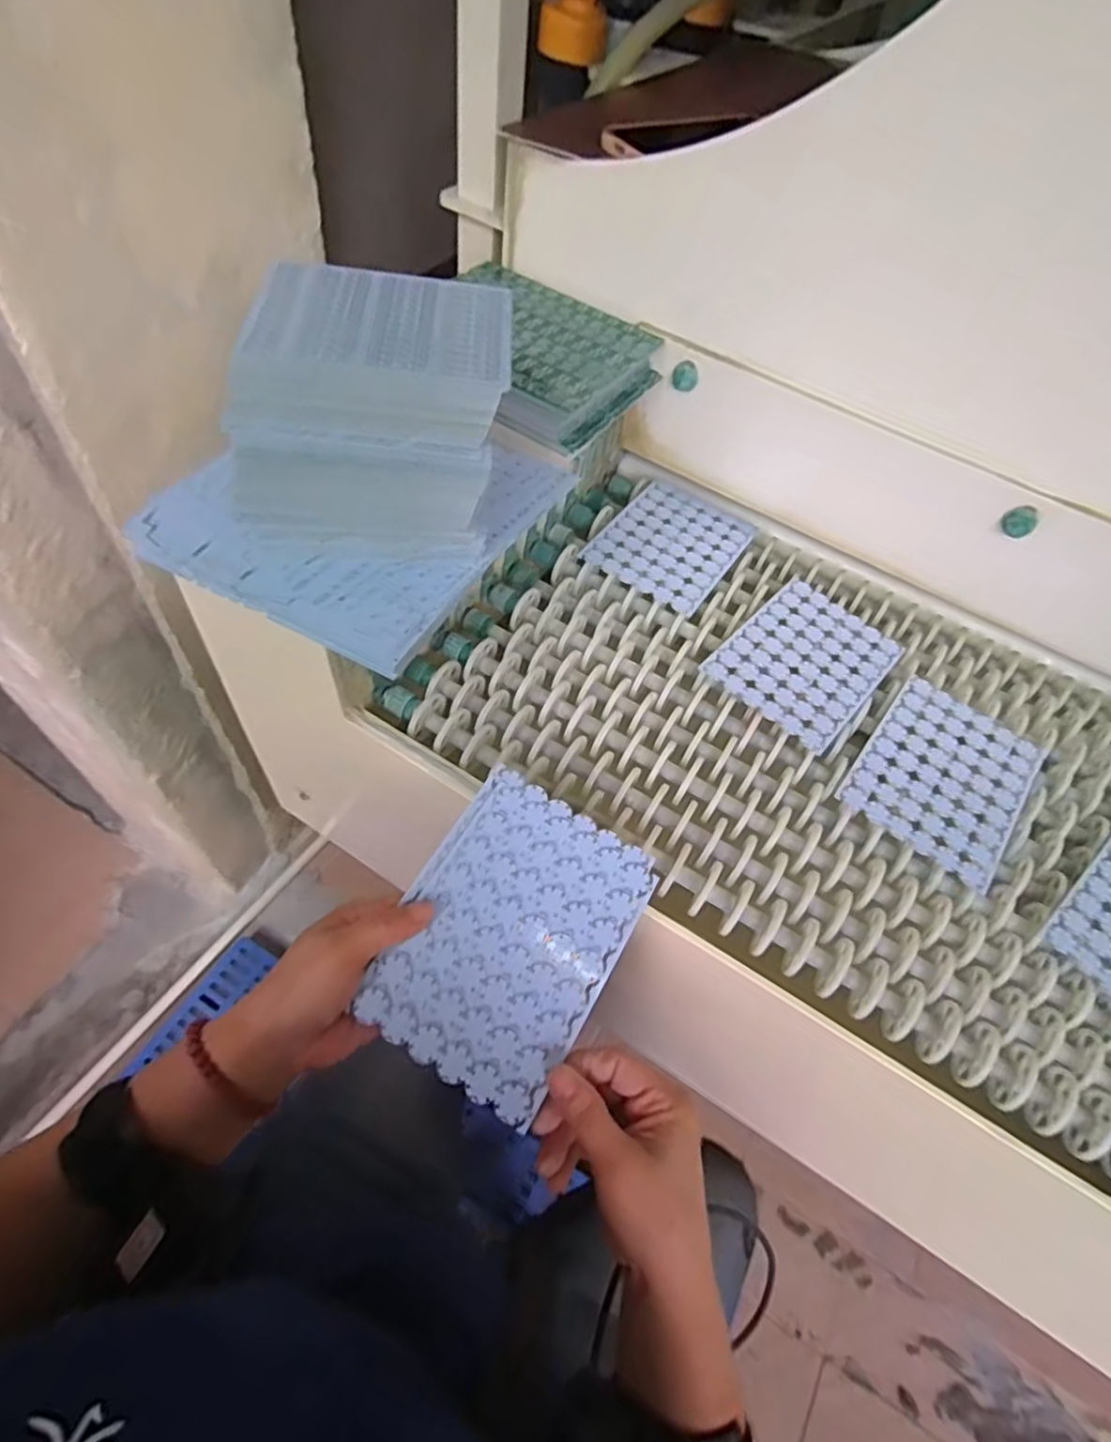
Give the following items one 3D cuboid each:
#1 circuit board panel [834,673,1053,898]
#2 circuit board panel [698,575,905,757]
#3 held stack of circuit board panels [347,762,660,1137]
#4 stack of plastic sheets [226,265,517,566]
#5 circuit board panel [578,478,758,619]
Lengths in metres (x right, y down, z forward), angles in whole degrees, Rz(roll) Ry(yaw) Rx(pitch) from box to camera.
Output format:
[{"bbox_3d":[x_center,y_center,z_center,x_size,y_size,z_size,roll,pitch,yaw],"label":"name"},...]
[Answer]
[{"bbox_3d":[0.302,0.040,0.533,0.117,0.005,0.157,36,60,17],"label":"circuit board panel"},{"bbox_3d":[0.213,-0.053,0.584,0.116,0.005,0.154,40,60,18],"label":"circuit board panel"},{"bbox_3d":[-0.026,0.120,0.397,0.120,0.014,0.162,28,62,12],"label":"held stack of circuit board panels"},{"bbox_3d":[-0.105,-0.179,0.408,0.149,0.108,0.129,6,55,-4],"label":"stack of plastic sheets"},{"bbox_3d":[0.111,-0.169,0.651,0.115,0.007,0.150,32,57,13],"label":"circuit board panel"}]

